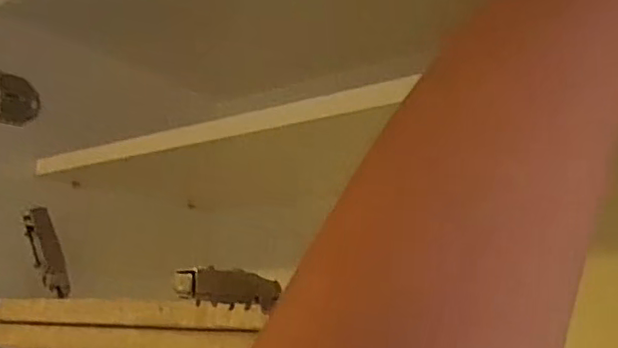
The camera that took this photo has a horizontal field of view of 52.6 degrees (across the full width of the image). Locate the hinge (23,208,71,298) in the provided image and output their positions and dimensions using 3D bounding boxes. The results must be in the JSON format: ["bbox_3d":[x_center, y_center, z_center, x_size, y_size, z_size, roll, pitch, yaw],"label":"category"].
[{"bbox_3d":[-0.225,0.068,0.539,0.015,0.081,0.028,-3,22,18],"label":"hinge"}]

